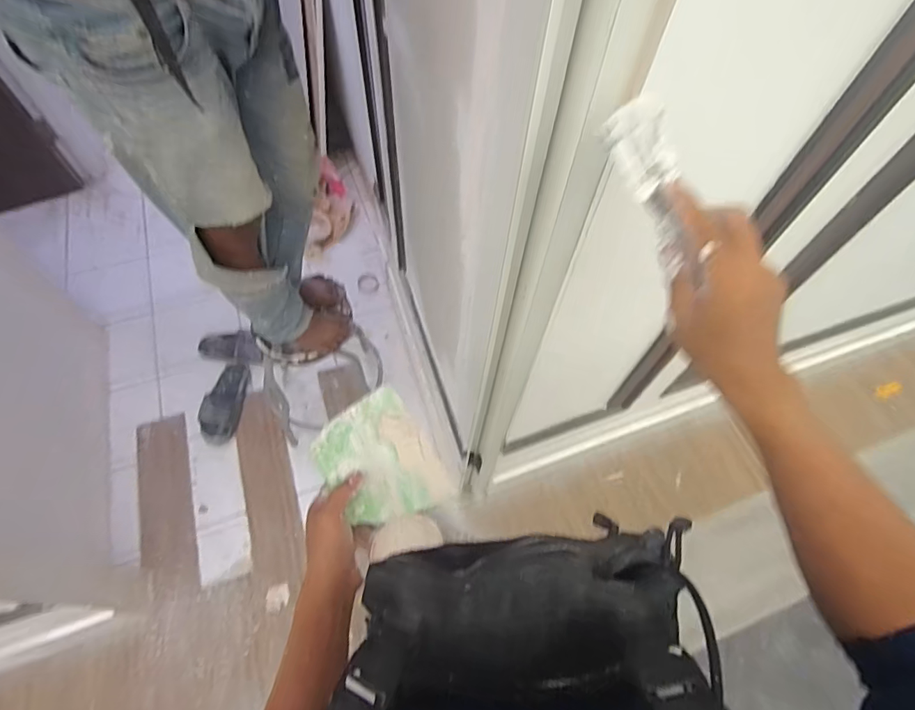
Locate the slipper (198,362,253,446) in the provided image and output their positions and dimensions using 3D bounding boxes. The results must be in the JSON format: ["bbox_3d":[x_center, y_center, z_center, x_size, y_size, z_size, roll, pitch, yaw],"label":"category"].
[{"bbox_3d":[-0.806,0.160,1.657,0.136,0.050,0.287,8,62,0],"label":"slipper"}]

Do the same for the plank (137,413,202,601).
[{"bbox_3d":[-0.915,0.464,1.503,0.162,0.025,0.565,-15,65,-11],"label":"plank"}]

